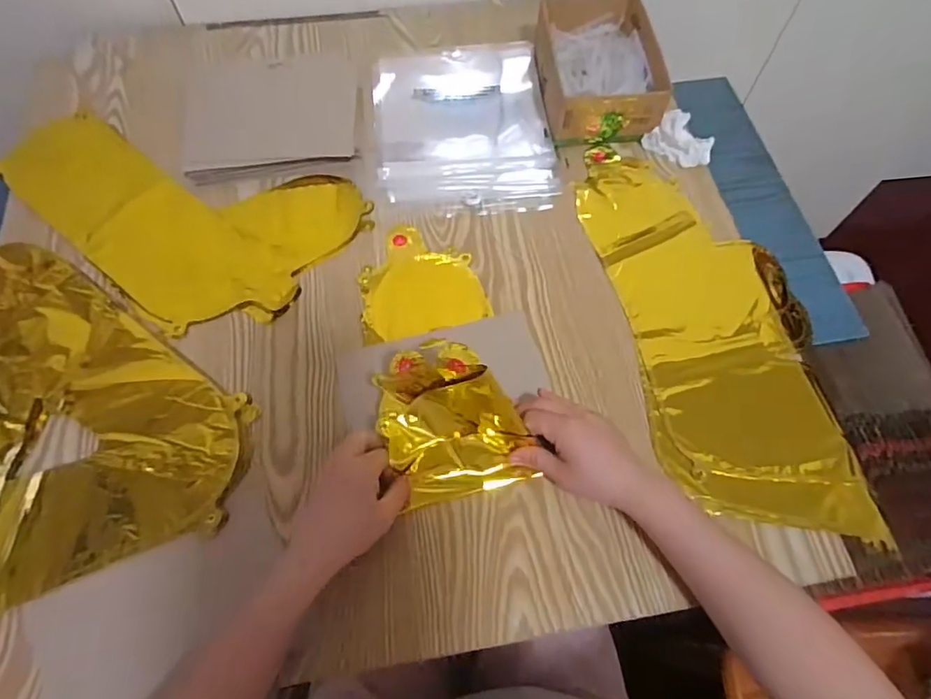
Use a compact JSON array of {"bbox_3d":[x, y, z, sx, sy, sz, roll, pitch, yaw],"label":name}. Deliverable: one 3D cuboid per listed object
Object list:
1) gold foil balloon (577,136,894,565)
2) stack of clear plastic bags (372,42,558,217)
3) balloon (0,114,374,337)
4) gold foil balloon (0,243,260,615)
[{"bbox_3d":[0.250,-0.034,0.544,0.188,0.011,0.427,-9,64,-5],"label":"gold foil balloon"},{"bbox_3d":[-0.003,-0.274,0.646,0.203,0.020,0.266,-5,64,-3],"label":"stack of clear plastic bags"},{"bbox_3d":[-0.318,-0.166,0.597,0.374,0.011,0.233,31,68,14],"label":"balloon"},{"bbox_3d":[-0.364,0.030,0.500,0.273,0.014,0.351,-20,66,-10],"label":"gold foil balloon"}]

